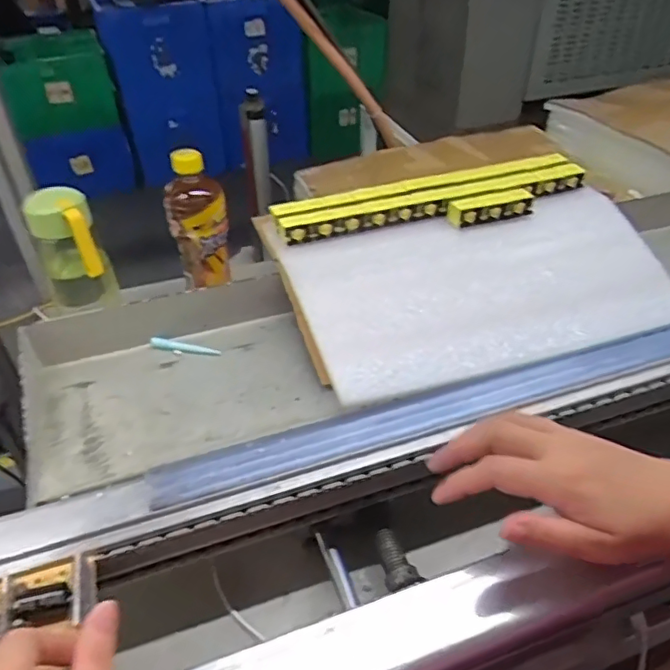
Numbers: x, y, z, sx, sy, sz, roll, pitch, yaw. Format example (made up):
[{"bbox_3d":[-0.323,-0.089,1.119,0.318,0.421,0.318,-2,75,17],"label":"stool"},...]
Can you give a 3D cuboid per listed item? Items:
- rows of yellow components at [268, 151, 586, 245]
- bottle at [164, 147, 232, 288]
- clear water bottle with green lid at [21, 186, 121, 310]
[{"bbox_3d":[0.109,-0.145,0.605,0.338,0.029,0.084,-13,42,-10],"label":"rows of yellow components"},{"bbox_3d":[-0.165,-0.141,0.693,0.070,0.159,0.070,-14,42,-11],"label":"bottle"},{"bbox_3d":[-0.305,-0.097,0.661,0.071,0.134,0.096,-25,45,-22],"label":"clear water bottle with green lid"}]

